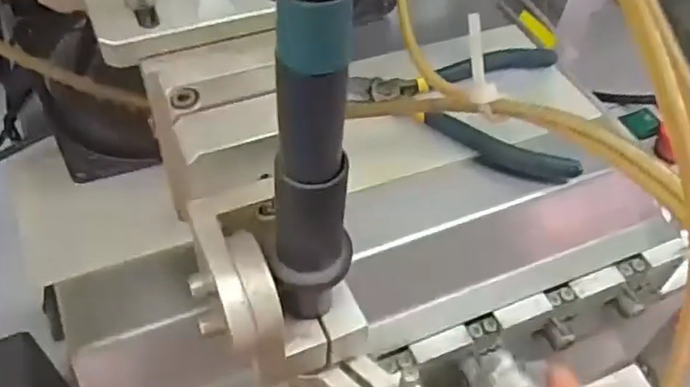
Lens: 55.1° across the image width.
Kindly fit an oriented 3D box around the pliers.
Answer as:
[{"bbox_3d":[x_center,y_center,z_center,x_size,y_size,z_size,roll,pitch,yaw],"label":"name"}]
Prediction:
[{"bbox_3d":[0.061,-0.054,0.365,0.116,0.018,0.105,5,51,0],"label":"pliers"}]

